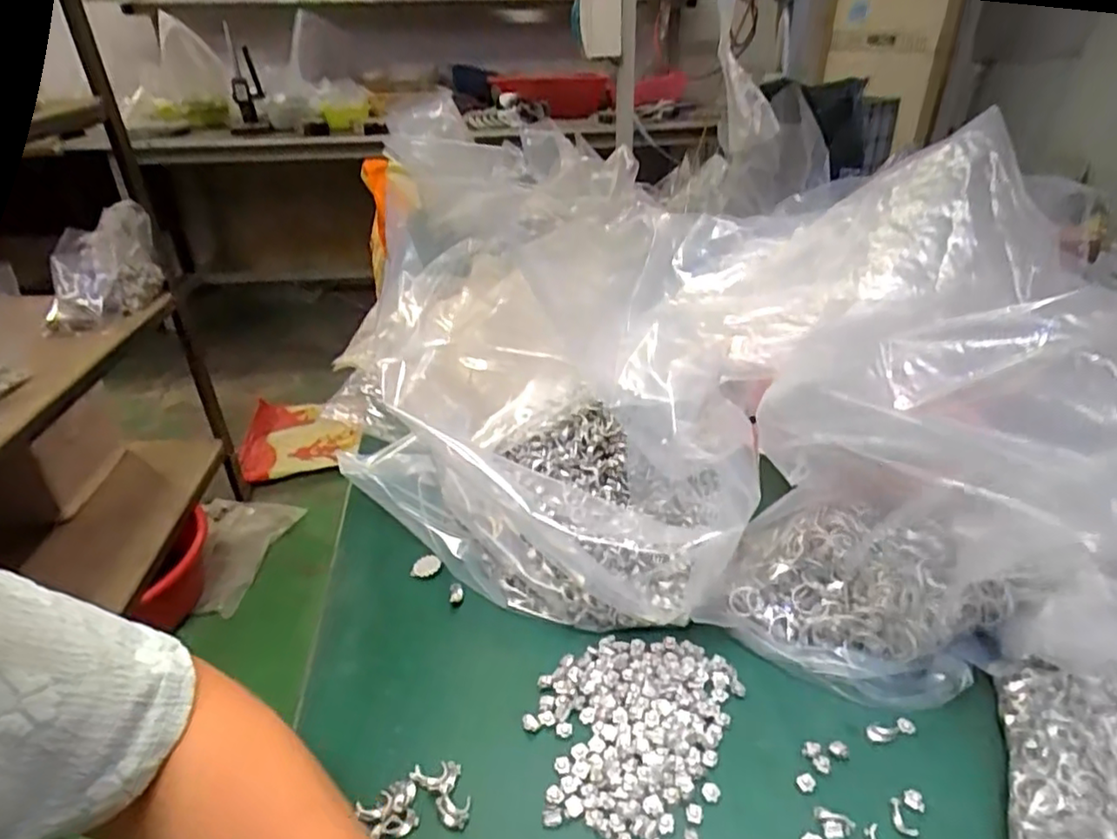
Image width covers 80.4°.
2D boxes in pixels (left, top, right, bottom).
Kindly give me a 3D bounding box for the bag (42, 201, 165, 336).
[{"bbox_3d":[-0.880,-0.292,1.268,0.198,0.171,0.227,-14,33,-20],"label":"bag"}]

